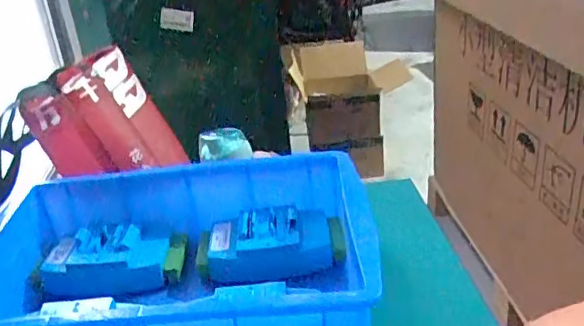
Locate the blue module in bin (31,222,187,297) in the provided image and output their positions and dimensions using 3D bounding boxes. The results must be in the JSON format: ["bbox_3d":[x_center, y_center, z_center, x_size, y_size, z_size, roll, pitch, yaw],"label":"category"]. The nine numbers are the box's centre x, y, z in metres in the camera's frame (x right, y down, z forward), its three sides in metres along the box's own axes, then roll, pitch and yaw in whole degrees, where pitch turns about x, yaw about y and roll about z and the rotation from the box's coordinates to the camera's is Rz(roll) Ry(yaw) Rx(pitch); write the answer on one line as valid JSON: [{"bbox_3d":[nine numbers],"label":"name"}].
[{"bbox_3d":[-0.155,0.080,0.490,0.122,0.035,0.052,-3,28,6],"label":"blue module in bin"}]

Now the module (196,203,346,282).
[{"bbox_3d":[-0.019,0.067,0.499,0.126,0.035,0.061,-7,28,-1],"label":"module"}]

